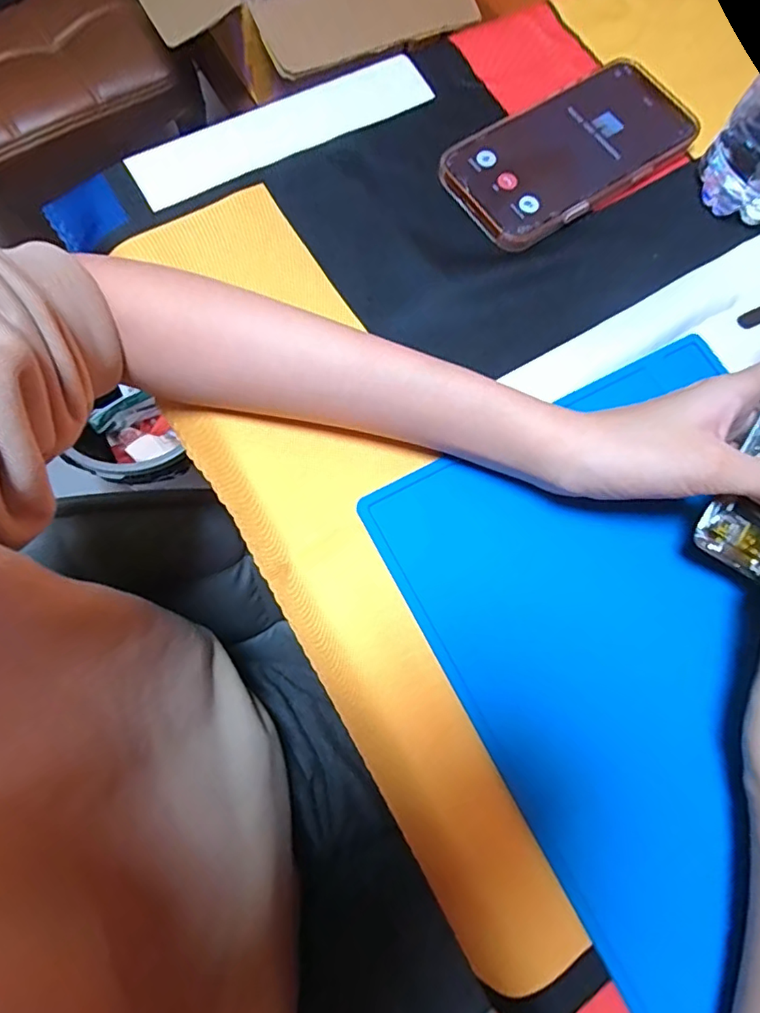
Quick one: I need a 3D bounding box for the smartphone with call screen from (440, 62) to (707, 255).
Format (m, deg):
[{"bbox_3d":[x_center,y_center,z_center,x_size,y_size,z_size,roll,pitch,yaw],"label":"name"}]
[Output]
[{"bbox_3d":[0.120,-0.228,0.353,0.159,0.017,0.082,-34,78,-11],"label":"smartphone with call screen"}]

